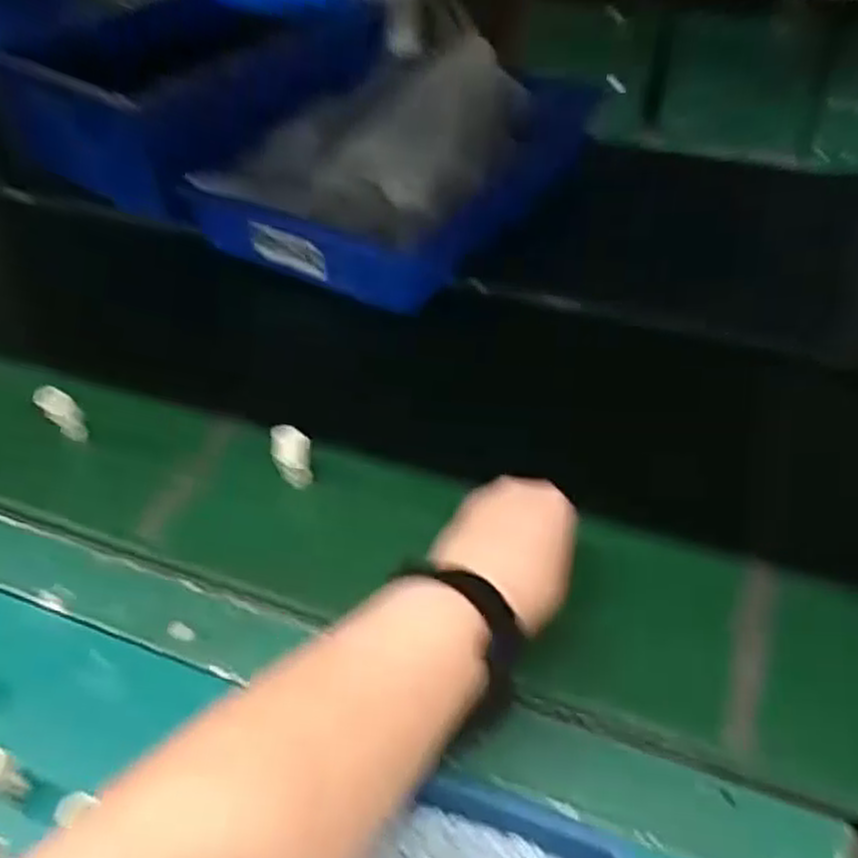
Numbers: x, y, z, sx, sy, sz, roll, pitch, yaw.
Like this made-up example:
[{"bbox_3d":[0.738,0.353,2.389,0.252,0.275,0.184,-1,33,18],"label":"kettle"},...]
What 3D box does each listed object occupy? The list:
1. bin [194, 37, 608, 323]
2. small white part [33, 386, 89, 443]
[{"bbox_3d":[-0.027,-0.310,0.878,0.283,0.118,0.401,20,47,23],"label":"bin"},{"bbox_3d":[-0.292,-0.011,0.633,0.014,0.052,0.024,-12,33,37],"label":"small white part"}]

